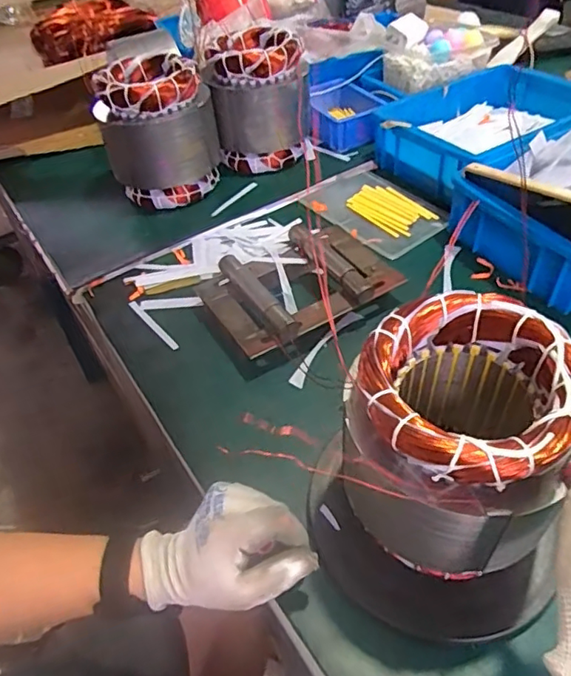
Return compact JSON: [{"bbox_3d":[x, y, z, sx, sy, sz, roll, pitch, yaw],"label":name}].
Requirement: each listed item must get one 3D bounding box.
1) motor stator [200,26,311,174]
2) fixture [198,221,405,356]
[{"bbox_3d":[-0.037,-0.347,0.800,0.137,0.163,0.137,-6,46,0],"label":"motor stator"},{"bbox_3d":[0.015,-0.058,0.604,0.202,0.050,0.142,-23,49,-17],"label":"fixture"}]

